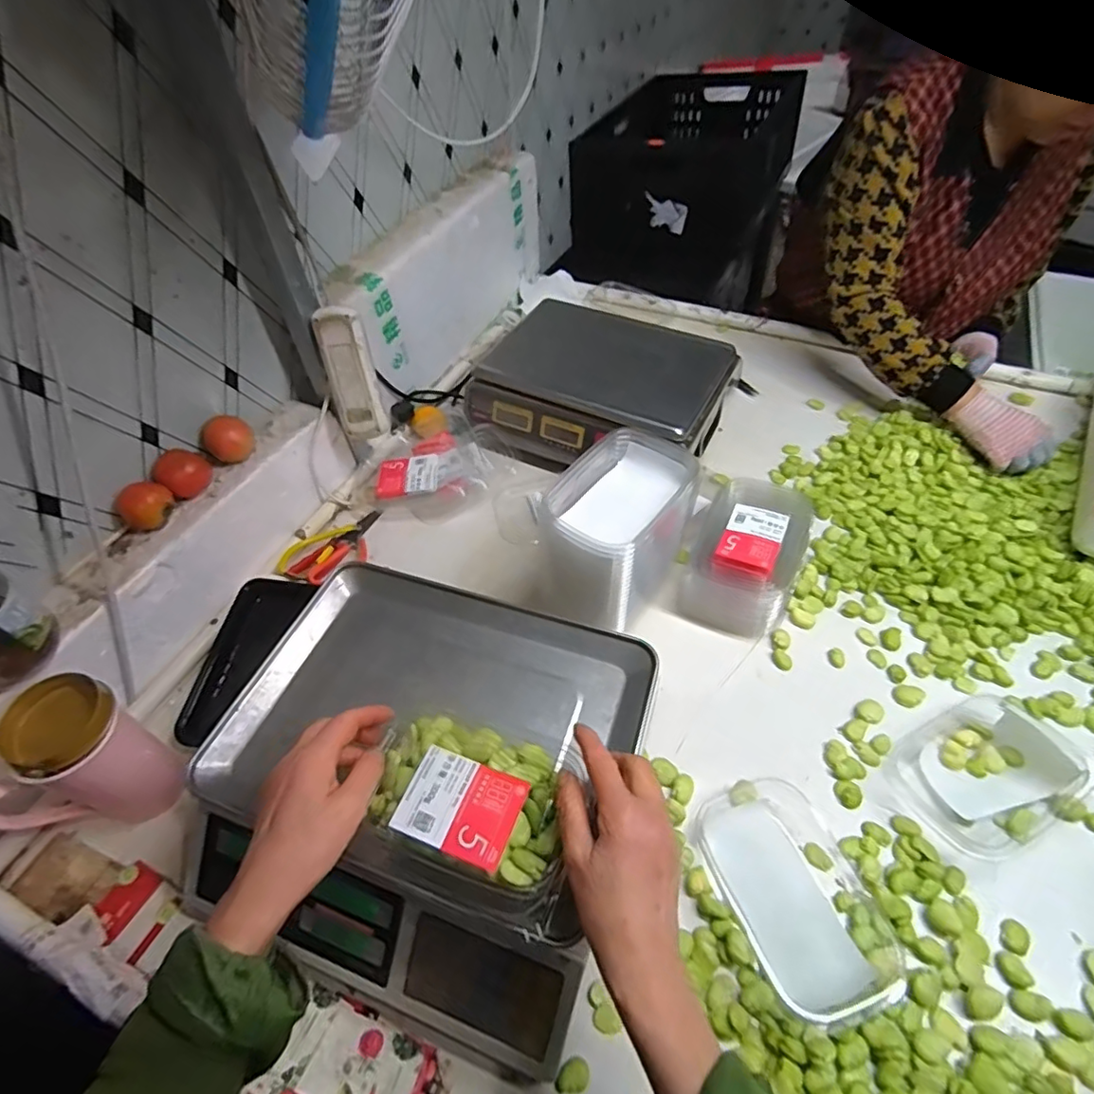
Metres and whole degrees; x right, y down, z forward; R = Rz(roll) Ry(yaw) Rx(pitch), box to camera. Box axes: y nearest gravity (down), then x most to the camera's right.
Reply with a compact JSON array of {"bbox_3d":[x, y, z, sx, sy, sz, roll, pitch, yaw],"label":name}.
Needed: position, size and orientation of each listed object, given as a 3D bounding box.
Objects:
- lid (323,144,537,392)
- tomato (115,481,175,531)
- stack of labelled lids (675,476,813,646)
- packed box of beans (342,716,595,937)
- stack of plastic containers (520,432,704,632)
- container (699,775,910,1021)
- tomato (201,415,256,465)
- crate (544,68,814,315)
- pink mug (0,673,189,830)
[{"bbox_3d":[-0.153,-0.443,0.942,0.076,0.224,0.528,19,56,18],"label":"lid"},{"bbox_3d":[-0.421,-0.043,0.600,0.044,0.039,0.046,20,54,18],"label":"tomato"},{"bbox_3d":[0.233,0.007,0.664,0.118,0.087,0.158,19,53,17],"label":"stack of labelled lids"},{"bbox_3d":[-0.054,0.186,0.409,0.145,0.045,0.119,12,51,12],"label":"packed box of beans"},{"bbox_3d":[0.073,-0.007,0.625,0.118,0.172,0.182,29,57,23],"label":"stack of plastic containers"},{"bbox_3d":[0.205,0.279,0.470,0.124,0.043,0.175,-13,51,-9],"label":"container"},{"bbox_3d":[-0.369,-0.126,0.662,0.052,0.041,0.046,-27,55,-20],"label":"tomato"},{"bbox_3d":[0.371,-0.924,1.435,0.411,0.363,0.679,22,54,19],"label":"crate"},{"bbox_3d":[-0.393,0.194,0.491,0.083,0.148,0.111,12,51,12],"label":"pink mug"}]

